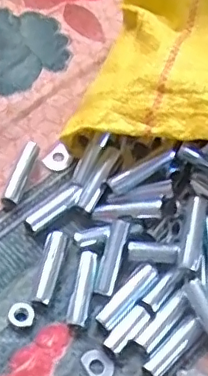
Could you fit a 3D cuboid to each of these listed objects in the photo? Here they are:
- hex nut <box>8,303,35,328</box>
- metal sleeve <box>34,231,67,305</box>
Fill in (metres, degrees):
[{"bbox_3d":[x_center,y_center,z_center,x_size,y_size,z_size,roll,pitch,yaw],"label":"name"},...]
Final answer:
[{"bbox_3d":[-0.045,0.069,0.312,0.013,0.007,0.013,2,59,-7],"label":"hex nut"},{"bbox_3d":[-0.030,0.044,0.325,0.010,0.008,0.042,12,59,-1],"label":"metal sleeve"}]

